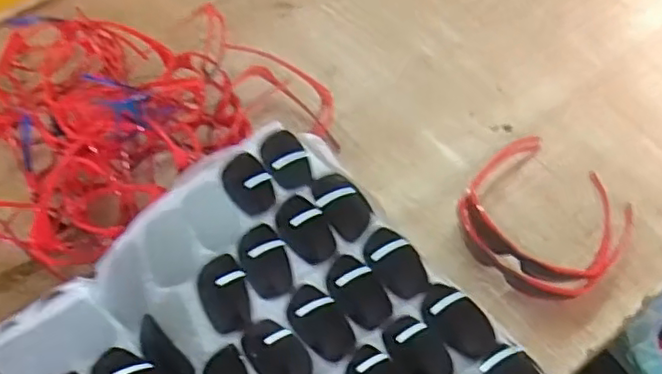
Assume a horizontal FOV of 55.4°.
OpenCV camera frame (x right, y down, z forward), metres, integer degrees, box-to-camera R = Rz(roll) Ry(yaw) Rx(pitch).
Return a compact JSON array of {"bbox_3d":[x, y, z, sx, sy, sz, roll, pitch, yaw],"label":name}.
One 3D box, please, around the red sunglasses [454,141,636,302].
[{"bbox_3d":[0.187,0.020,0.547,0.140,0.052,0.136,-35,64,-15],"label":"red sunglasses"}]

